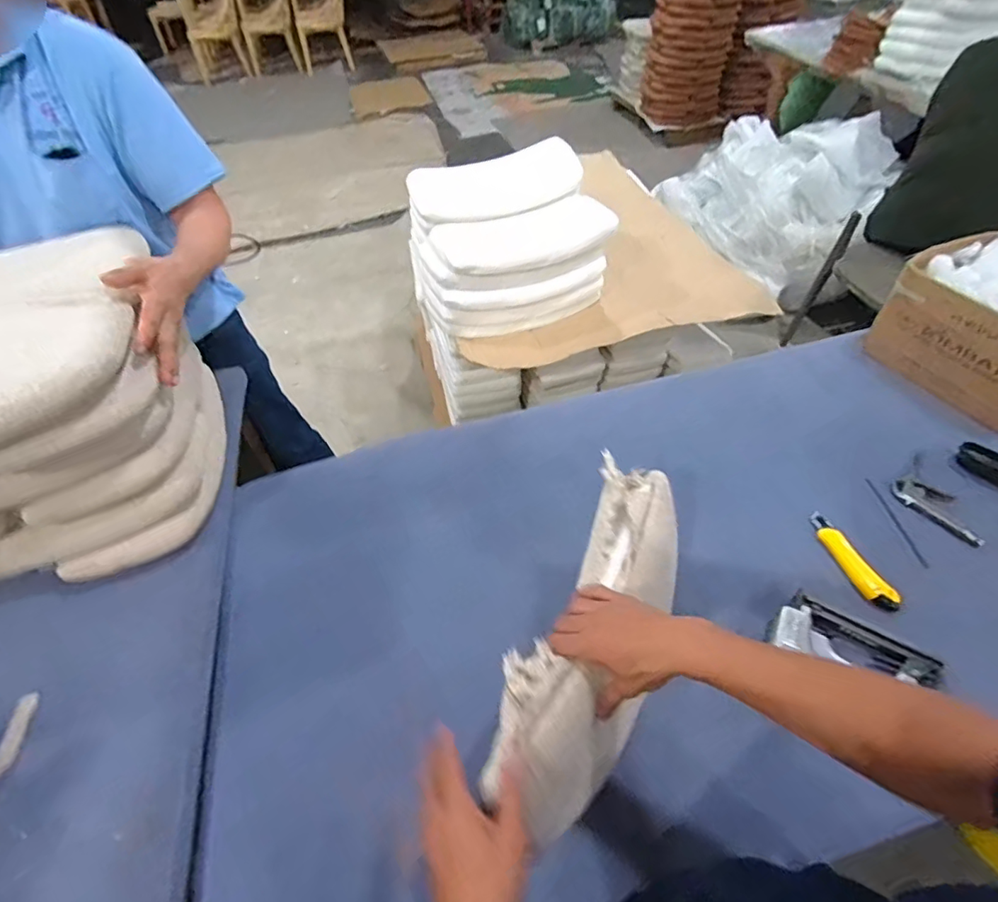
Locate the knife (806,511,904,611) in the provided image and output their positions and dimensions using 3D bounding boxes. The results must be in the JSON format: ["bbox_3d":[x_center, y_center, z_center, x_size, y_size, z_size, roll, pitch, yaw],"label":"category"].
[{"bbox_3d":[0.528,0.164,0.784,0.037,0.019,0.165,-15,49,-9],"label":"knife"}]

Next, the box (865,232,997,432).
[{"bbox_3d":[0.871,-0.219,0.923,0.210,0.218,0.311,-26,52,-18],"label":"box"}]

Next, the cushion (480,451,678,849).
[{"bbox_3d":[0.111,0.200,0.592,0.135,0.204,0.414,23,58,22],"label":"cushion"}]

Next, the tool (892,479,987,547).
[{"bbox_3d":[0.693,0.088,0.820,0.066,0.011,0.133,-30,53,-21],"label":"tool"}]

